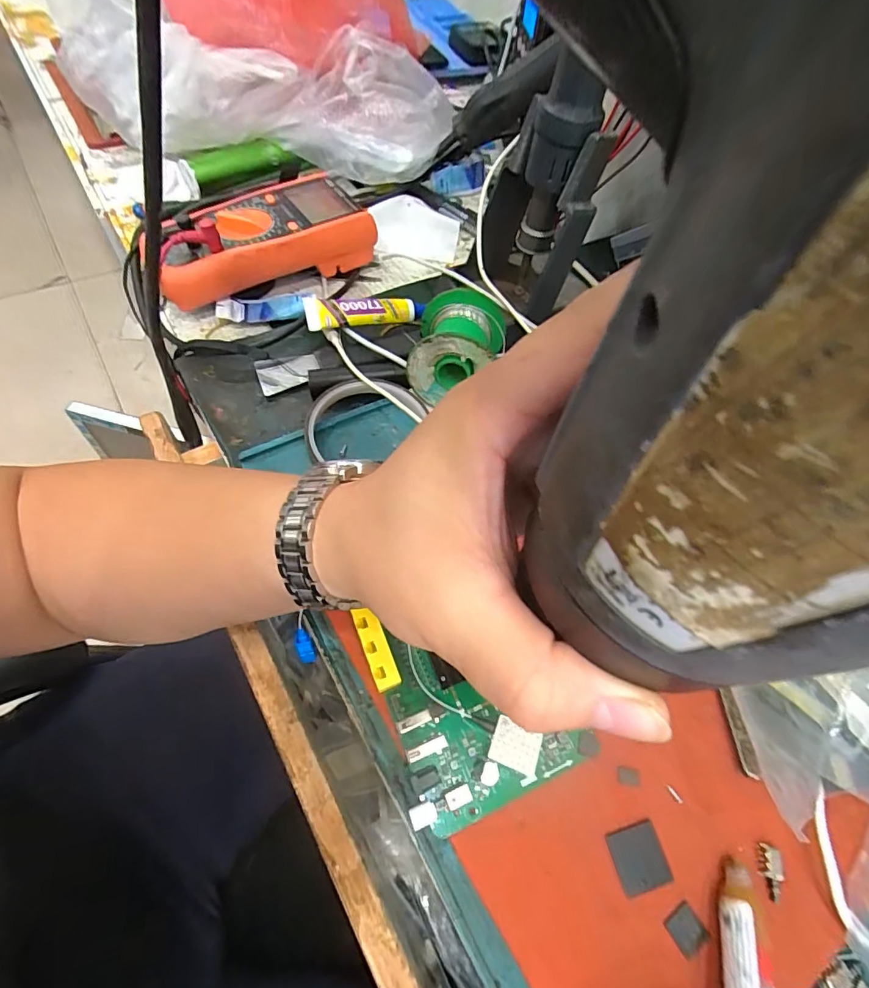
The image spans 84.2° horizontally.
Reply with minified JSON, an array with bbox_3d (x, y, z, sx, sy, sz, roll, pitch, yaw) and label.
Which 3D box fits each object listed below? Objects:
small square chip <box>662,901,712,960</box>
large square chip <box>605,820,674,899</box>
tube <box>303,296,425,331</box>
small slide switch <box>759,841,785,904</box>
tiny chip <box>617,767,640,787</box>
[{"bbox_3d":[0.114,0.196,0.216,0.016,0.004,0.017,-27,67,-20],"label":"small square chip"},{"bbox_3d":[0.097,0.173,0.227,0.025,0.004,0.025,-10,62,-12],"label":"large square chip"},{"bbox_3d":[-0.055,-0.142,0.377,0.094,0.019,0.016,-12,62,-23],"label":"tube"},{"bbox_3d":[0.161,0.179,0.228,0.011,0.004,0.021,19,60,4],"label":"small slide switch"},{"bbox_3d":[0.099,0.144,0.246,0.011,0.004,0.008,8,62,-1],"label":"tiny chip"}]

